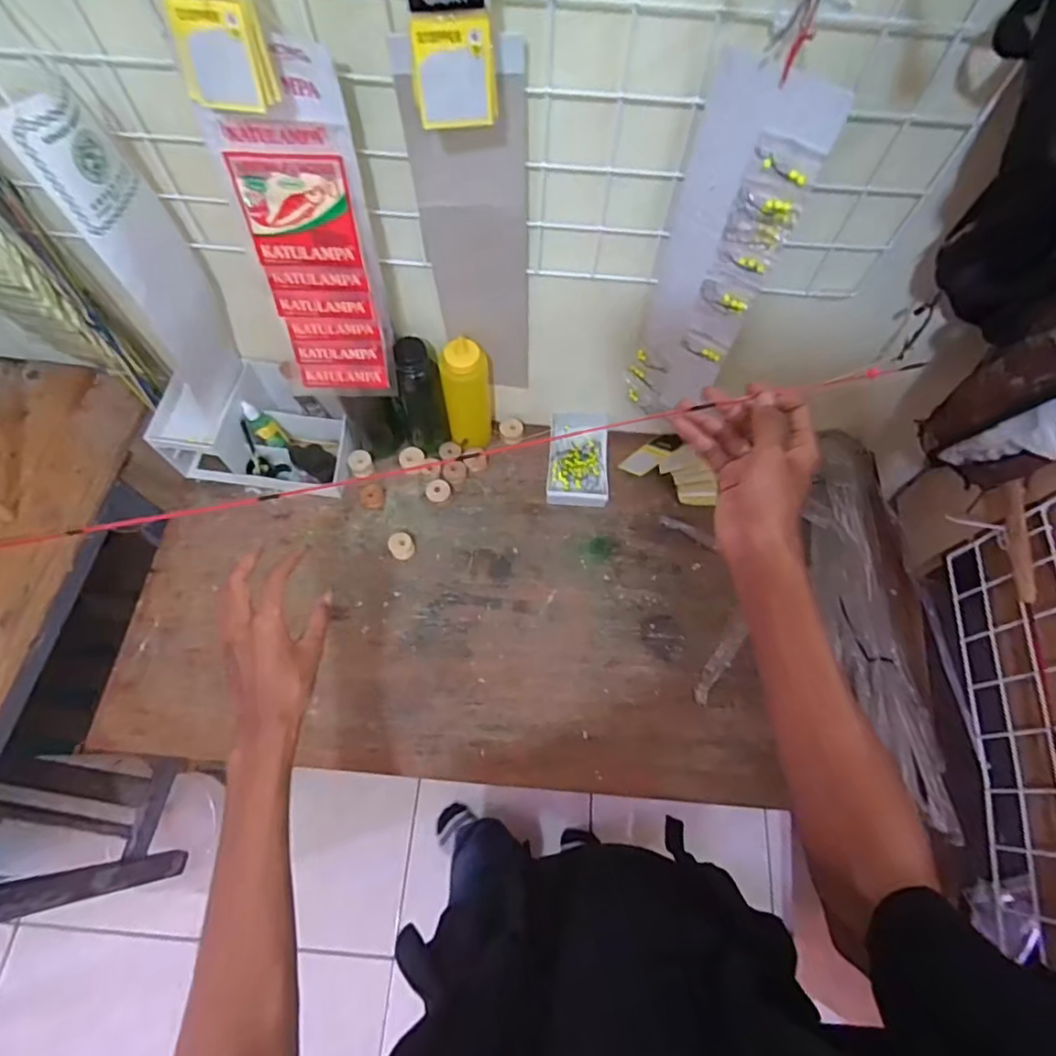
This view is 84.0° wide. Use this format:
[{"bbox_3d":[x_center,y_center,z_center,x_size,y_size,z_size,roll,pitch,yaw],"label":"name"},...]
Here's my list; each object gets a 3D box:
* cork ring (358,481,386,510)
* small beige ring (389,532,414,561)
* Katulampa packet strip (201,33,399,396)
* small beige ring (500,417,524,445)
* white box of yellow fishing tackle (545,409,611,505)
[{"bbox_3d":[-0.214,-0.044,0.810,0.033,0.013,0.040,-10,67,-6],"label":"cork ring"},{"bbox_3d":[-0.169,0.025,0.783,0.030,0.027,0.031,1,66,-2],"label":"small beige ring"},{"bbox_3d":[-0.206,-0.261,0.567,0.113,0.334,0.017,0,55,-2],"label":"Katulampa packet strip"},{"bbox_3d":[-0.023,-0.140,0.856,0.033,0.021,0.033,1,66,-2],"label":"small beige ring"},{"bbox_3d":[0.071,-0.099,0.835,0.088,0.037,0.150,4,66,0],"label":"white box of yellow fishing tackle"}]

